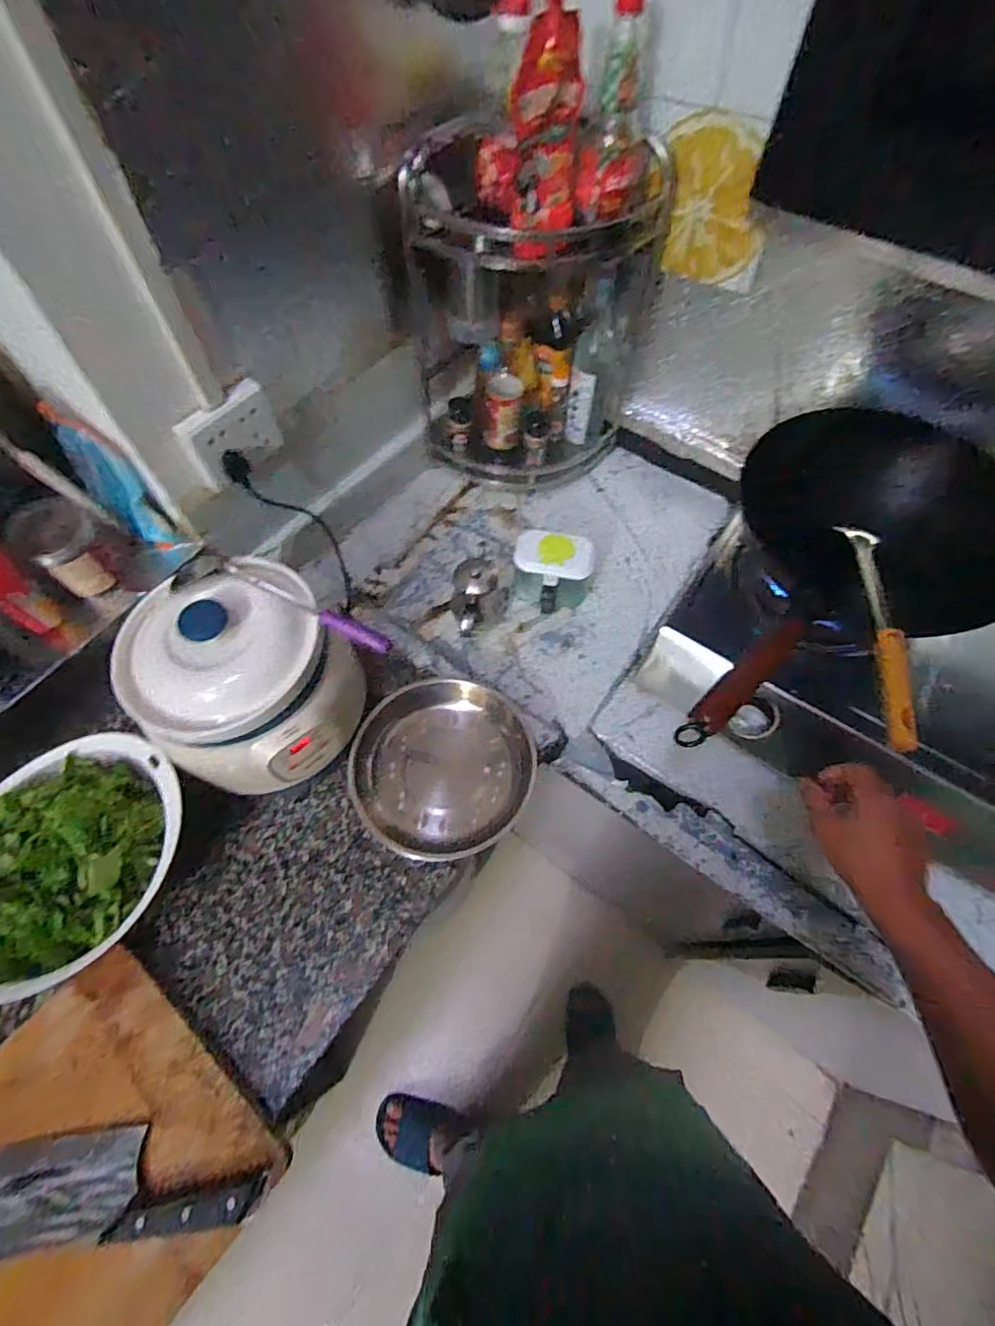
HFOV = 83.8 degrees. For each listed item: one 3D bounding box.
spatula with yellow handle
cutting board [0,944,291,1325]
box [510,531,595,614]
[{"bbox_3d":[0.378,-0.045,0.552,0.035,0.034,0.304,16,49,8],"label":"spatula with yellow handle"},{"bbox_3d":[-0.433,0.519,0.498,0.296,0.032,0.391,35,67,17],"label":"cutting board"},{"bbox_3d":[0.082,-0.131,0.832,0.119,0.085,0.096,11,62,6],"label":"box"}]

